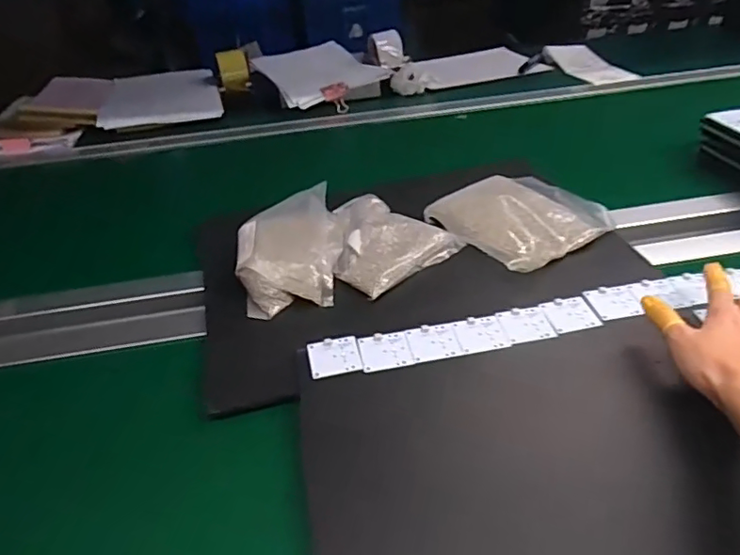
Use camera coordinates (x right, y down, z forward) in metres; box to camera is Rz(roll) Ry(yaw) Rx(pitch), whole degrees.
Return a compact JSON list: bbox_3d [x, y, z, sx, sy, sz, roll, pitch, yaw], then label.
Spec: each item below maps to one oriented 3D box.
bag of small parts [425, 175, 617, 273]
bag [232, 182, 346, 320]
[{"bbox_3d":[0.184,-0.079,0.694,0.167,0.027,0.181,-25,41,-24],"label":"bag of small parts"},{"bbox_3d":[-0.096,-0.036,0.645,0.120,0.048,0.175,-3,37,3],"label":"bag"}]

